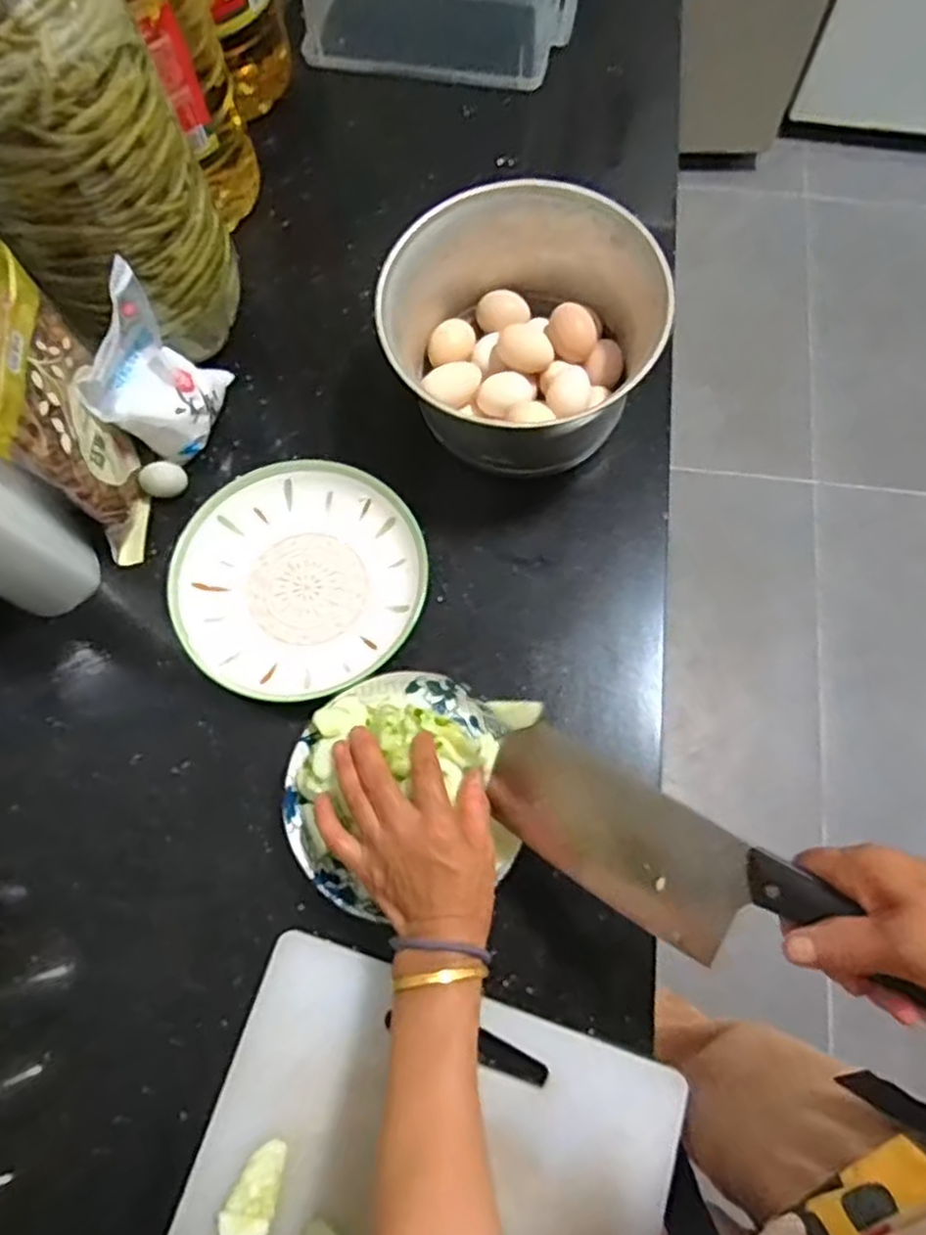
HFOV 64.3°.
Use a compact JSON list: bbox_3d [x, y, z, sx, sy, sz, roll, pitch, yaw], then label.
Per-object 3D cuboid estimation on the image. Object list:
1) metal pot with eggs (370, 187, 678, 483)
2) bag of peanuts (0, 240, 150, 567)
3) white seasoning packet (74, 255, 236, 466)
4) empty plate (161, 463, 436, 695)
[{"bbox_3d":[0.046,-0.228,0.608,0.212,0.133,0.195,-1,72,2],"label":"metal pot with eggs"},{"bbox_3d":[-0.300,-0.152,0.560,0.039,0.191,0.157,-11,72,-2],"label":"bag of peanuts"},{"bbox_3d":[-0.248,-0.198,0.598,0.061,0.124,0.098,17,73,7],"label":"white seasoning packet"},{"bbox_3d":[-0.133,-0.032,0.602,0.200,0.029,0.192,-1,72,2],"label":"empty plate"}]

